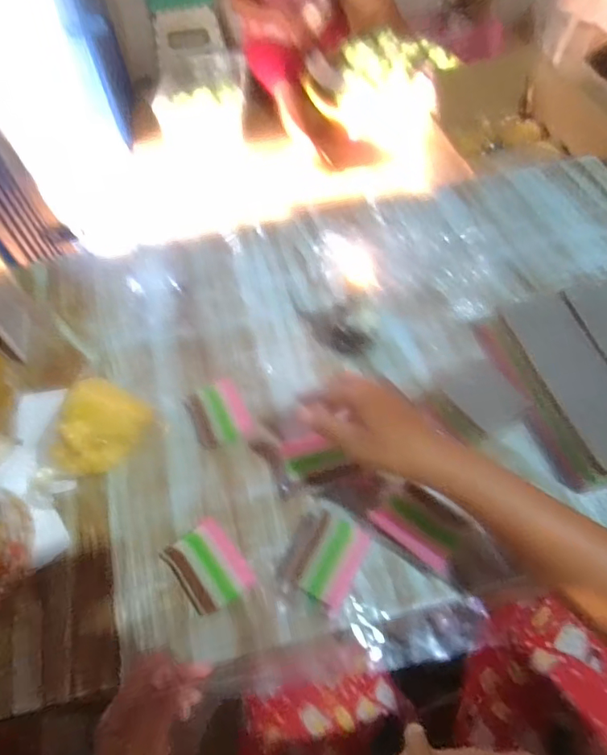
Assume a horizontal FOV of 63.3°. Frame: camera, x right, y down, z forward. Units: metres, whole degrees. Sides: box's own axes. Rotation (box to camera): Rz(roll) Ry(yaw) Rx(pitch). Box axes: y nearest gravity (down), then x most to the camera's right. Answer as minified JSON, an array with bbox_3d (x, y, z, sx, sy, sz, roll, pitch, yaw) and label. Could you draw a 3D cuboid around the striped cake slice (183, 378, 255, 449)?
[{"bbox_3d":[-0.099,0.044,0.575,0.062,0.019,0.076,-23,58,-12],"label":"striped cake slice"}]

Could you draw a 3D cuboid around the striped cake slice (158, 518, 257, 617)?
[{"bbox_3d":[-0.091,0.184,0.479,0.059,0.024,0.080,-34,61,-18],"label":"striped cake slice"}]

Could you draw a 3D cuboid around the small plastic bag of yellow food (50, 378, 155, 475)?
[{"bbox_3d":[-0.230,0.059,0.556,0.073,0.060,0.105,21,60,16],"label":"small plastic bag of yellow food"}]

